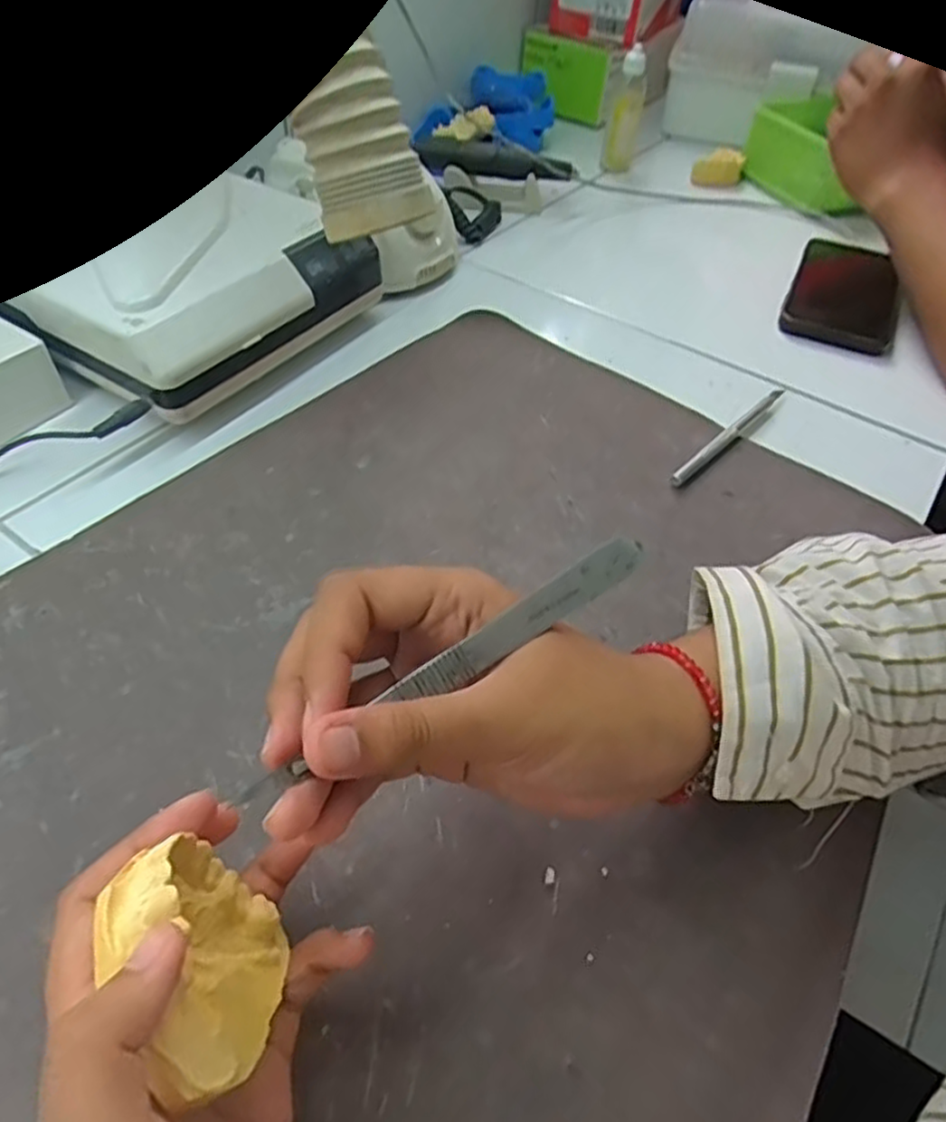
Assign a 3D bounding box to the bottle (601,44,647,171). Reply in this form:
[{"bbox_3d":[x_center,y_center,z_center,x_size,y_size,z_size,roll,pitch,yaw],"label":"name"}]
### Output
[{"bbox_3d":[0.149,-0.437,0.677,0.028,0.101,0.030,7,51,5],"label":"bottle"}]

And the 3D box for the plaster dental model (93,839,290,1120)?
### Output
[{"bbox_3d":[-0.074,0.107,0.191,0.025,0.062,0.053,-34,75,-2],"label":"plaster dental model"}]

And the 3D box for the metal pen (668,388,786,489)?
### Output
[{"bbox_3d":[0.163,-0.082,0.435,0.010,0.012,0.134,37,56,24],"label":"metal pen"}]

